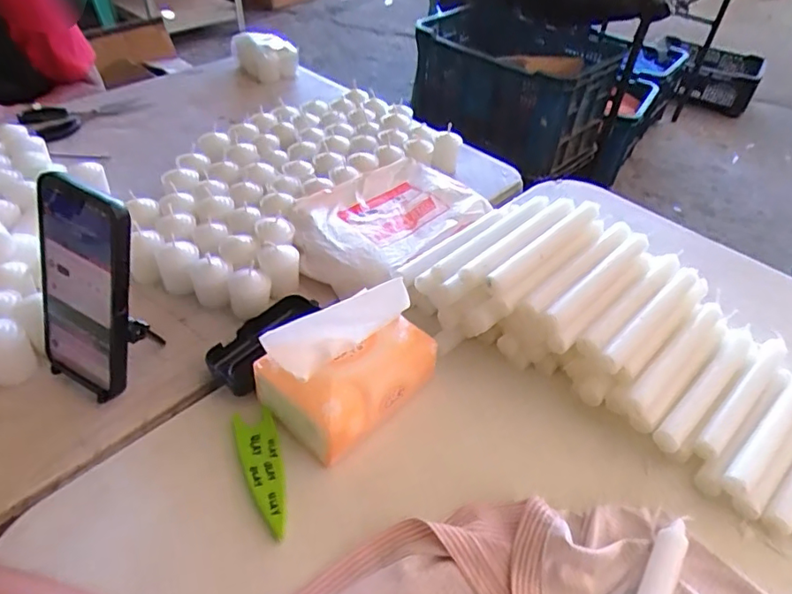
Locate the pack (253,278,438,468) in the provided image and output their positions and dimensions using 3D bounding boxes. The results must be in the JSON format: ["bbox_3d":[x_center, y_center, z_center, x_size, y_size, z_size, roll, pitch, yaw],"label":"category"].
[{"bbox_3d":[-0.037,0.053,0.443,0.096,0.081,0.127,34,51,28],"label":"pack"}]

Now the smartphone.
[{"bbox_3d":[-0.233,-0.004,0.412,0.084,0.168,0.012,28,29,15],"label":"smartphone"}]

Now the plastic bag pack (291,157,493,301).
[{"bbox_3d":[-0.007,-0.083,0.597,0.133,0.036,0.210,35,51,28],"label":"plastic bag pack"}]

